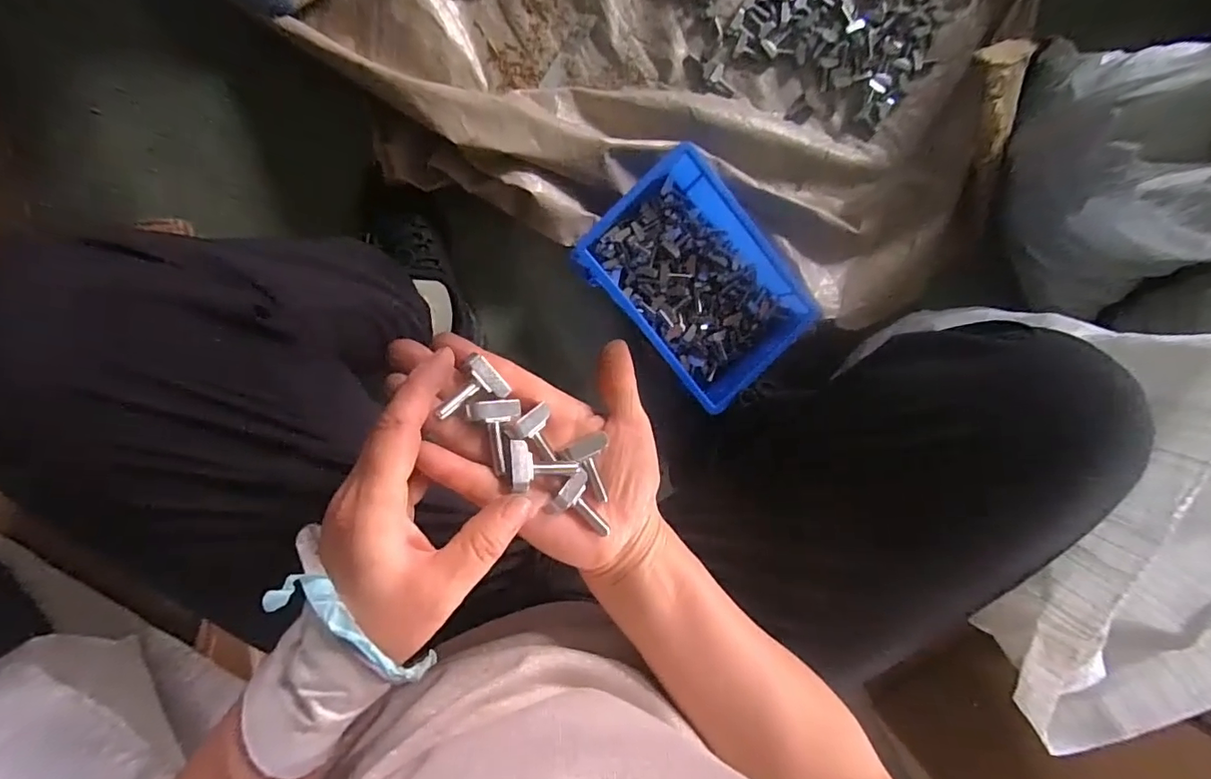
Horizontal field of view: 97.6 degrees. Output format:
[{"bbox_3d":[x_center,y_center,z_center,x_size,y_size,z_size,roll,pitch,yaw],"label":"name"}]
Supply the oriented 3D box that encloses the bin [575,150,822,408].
[{"bbox_3d":[0.109,-0.124,0.614,0.188,0.081,0.248,-40,97,1],"label":"bin"}]

